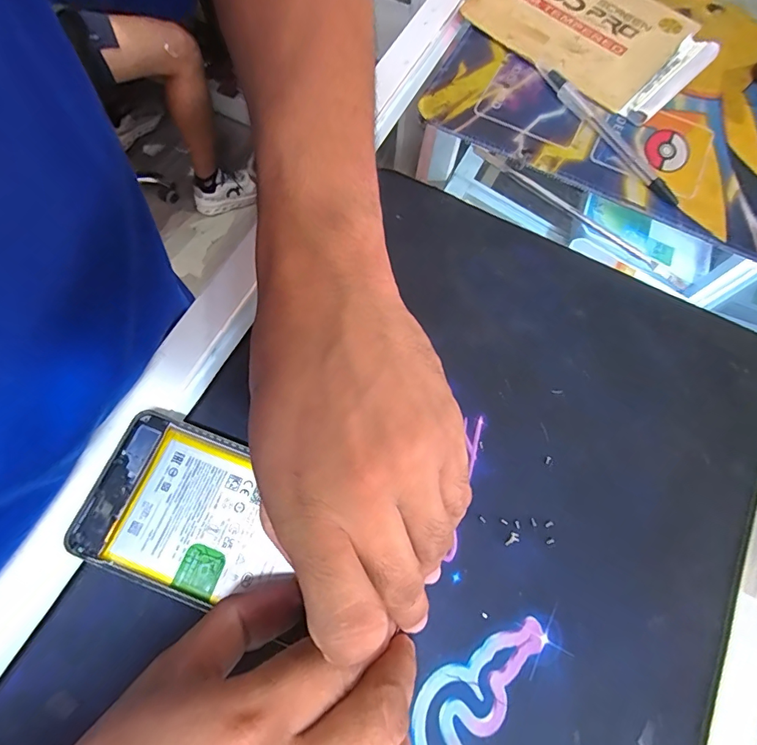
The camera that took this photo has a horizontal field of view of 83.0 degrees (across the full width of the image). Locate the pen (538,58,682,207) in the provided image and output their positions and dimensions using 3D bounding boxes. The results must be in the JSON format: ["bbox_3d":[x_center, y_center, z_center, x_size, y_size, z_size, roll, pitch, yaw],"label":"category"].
[{"bbox_3d":[0.164,-0.178,0.309,0.014,0.009,0.147,-29,74,-12],"label":"pen"}]

